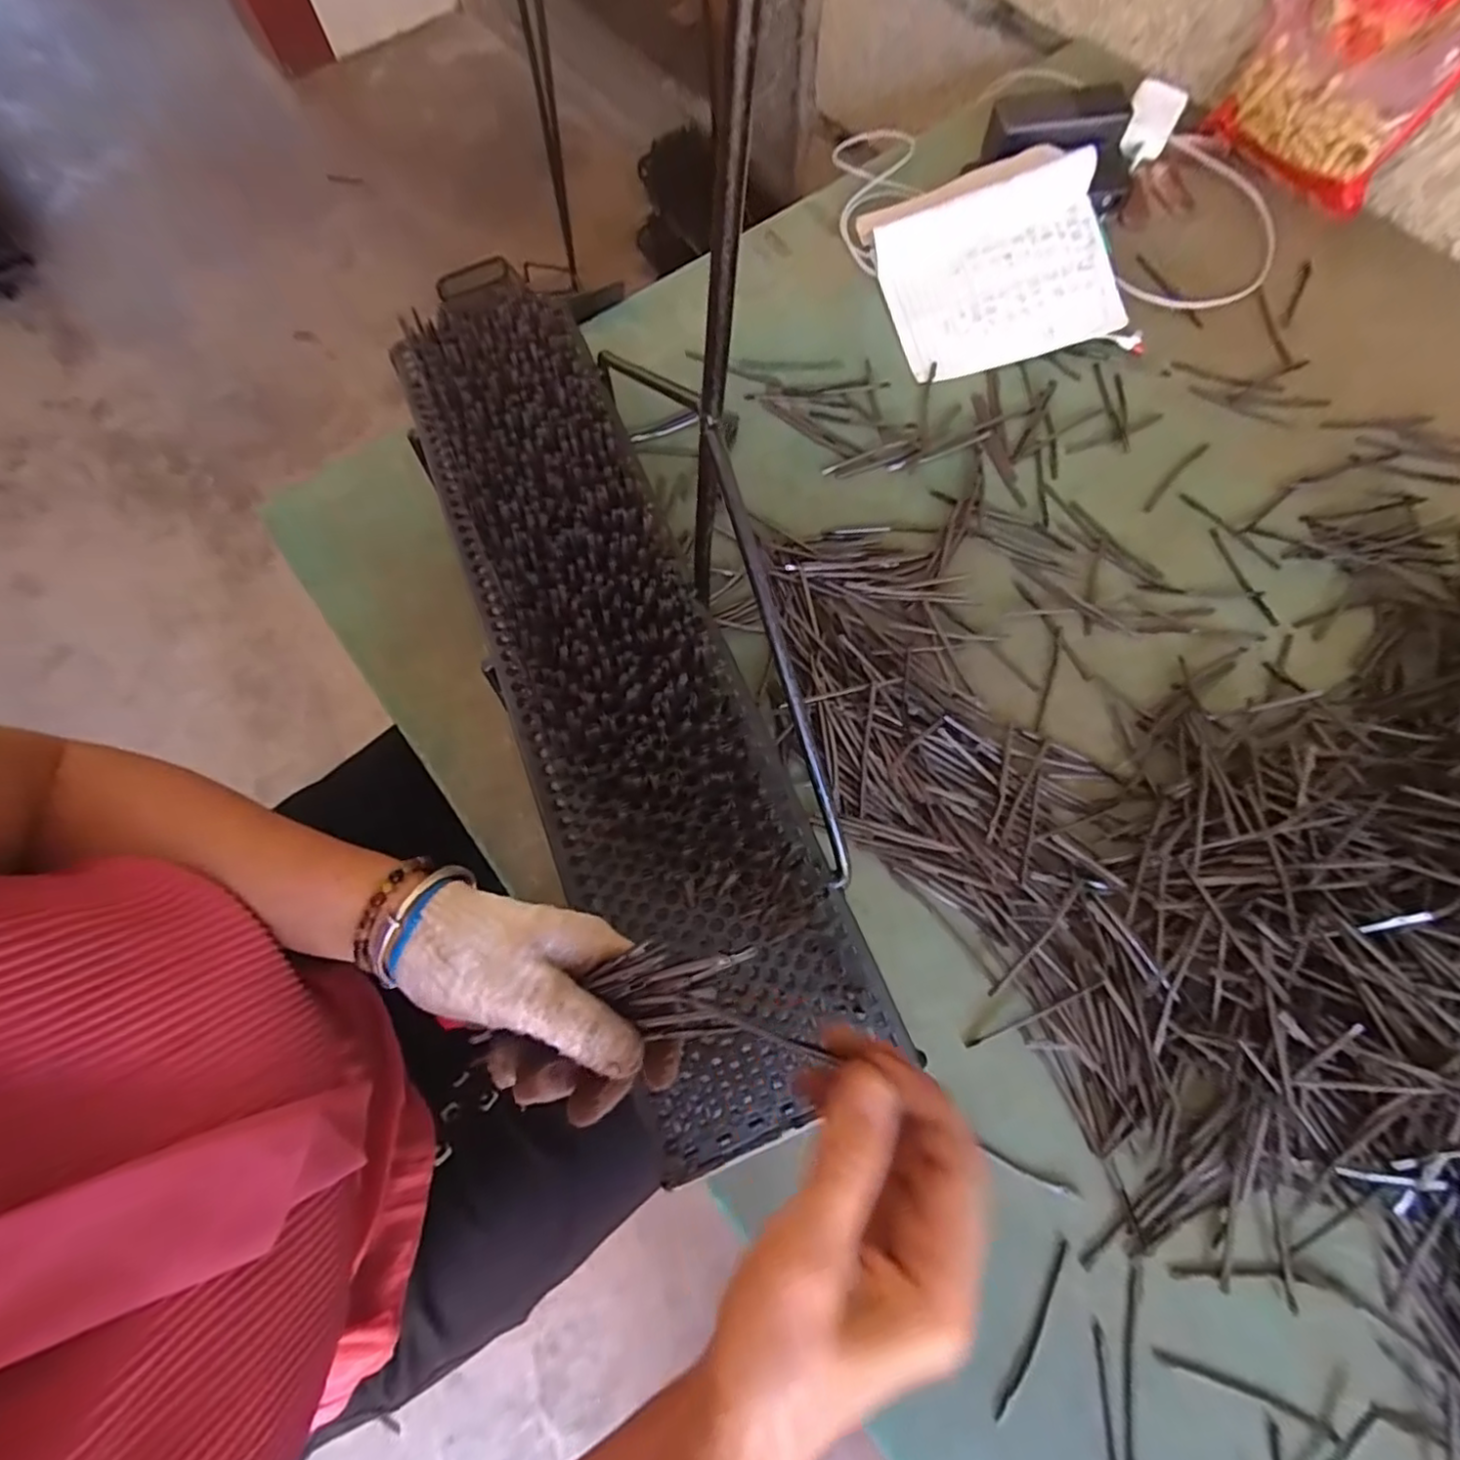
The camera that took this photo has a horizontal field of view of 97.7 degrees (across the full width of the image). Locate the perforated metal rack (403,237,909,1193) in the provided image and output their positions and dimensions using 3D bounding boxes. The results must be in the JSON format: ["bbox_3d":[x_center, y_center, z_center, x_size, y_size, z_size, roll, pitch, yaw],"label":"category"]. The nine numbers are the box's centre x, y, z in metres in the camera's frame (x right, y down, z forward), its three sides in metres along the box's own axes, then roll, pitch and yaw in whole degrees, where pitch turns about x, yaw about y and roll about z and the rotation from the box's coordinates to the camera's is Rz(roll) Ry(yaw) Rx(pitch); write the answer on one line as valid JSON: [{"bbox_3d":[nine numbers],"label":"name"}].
[{"bbox_3d":[-0.078,-0.061,0.397,0.156,0.053,0.581,-19,72,-6],"label":"perforated metal rack"}]

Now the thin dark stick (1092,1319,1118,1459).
[{"bbox_3d":[0.206,0.382,0.346,0.008,0.004,0.097,5,71,2],"label":"thin dark stick"}]

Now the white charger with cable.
[{"bbox_3d":[0.466,-0.526,0.624,0.159,0.049,0.259,10,71,4],"label":"white charger with cable"}]

